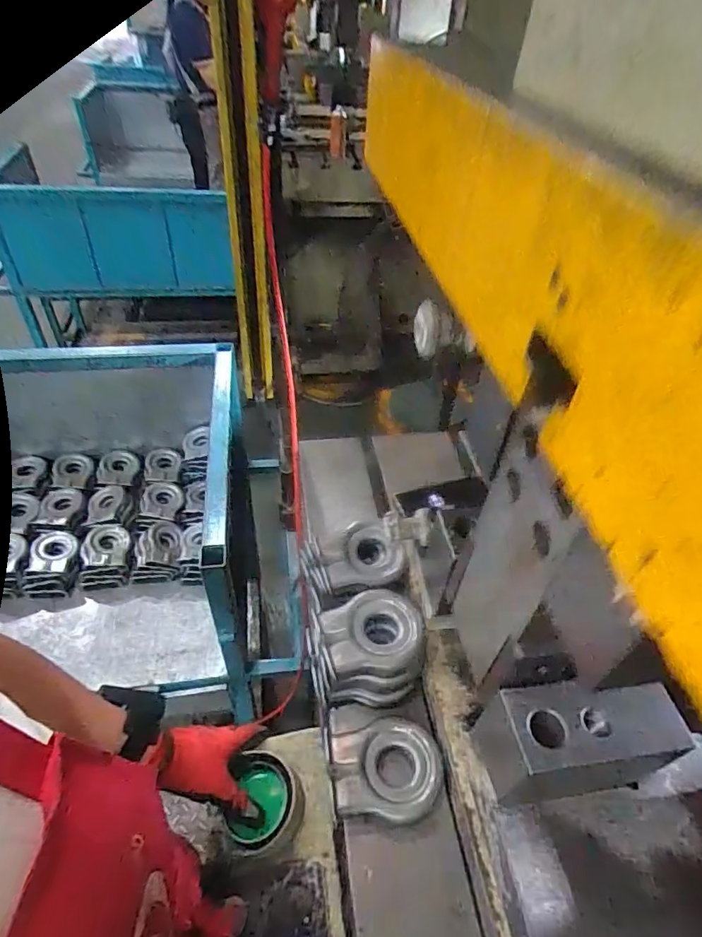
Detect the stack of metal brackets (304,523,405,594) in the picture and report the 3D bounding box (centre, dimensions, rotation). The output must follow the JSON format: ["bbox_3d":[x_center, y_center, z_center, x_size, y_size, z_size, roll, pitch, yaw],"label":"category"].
[{"bbox_3d":[0.002,0.120,0.674,0.123,0.046,0.086,-5,46,-11],"label":"stack of metal brackets"}]

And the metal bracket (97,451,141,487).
[{"bbox_3d":[-0.619,0.001,1.340,0.099,0.031,0.115,2,45,-4],"label":"metal bracket"}]

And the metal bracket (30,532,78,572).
[{"bbox_3d":[-0.654,0.182,1.115,0.086,0.024,0.095,-4,46,-10],"label":"metal bracket"}]

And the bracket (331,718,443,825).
[{"bbox_3d":[0.039,0.327,0.545,0.116,0.038,0.095,-6,46,-11],"label":"bracket"}]

